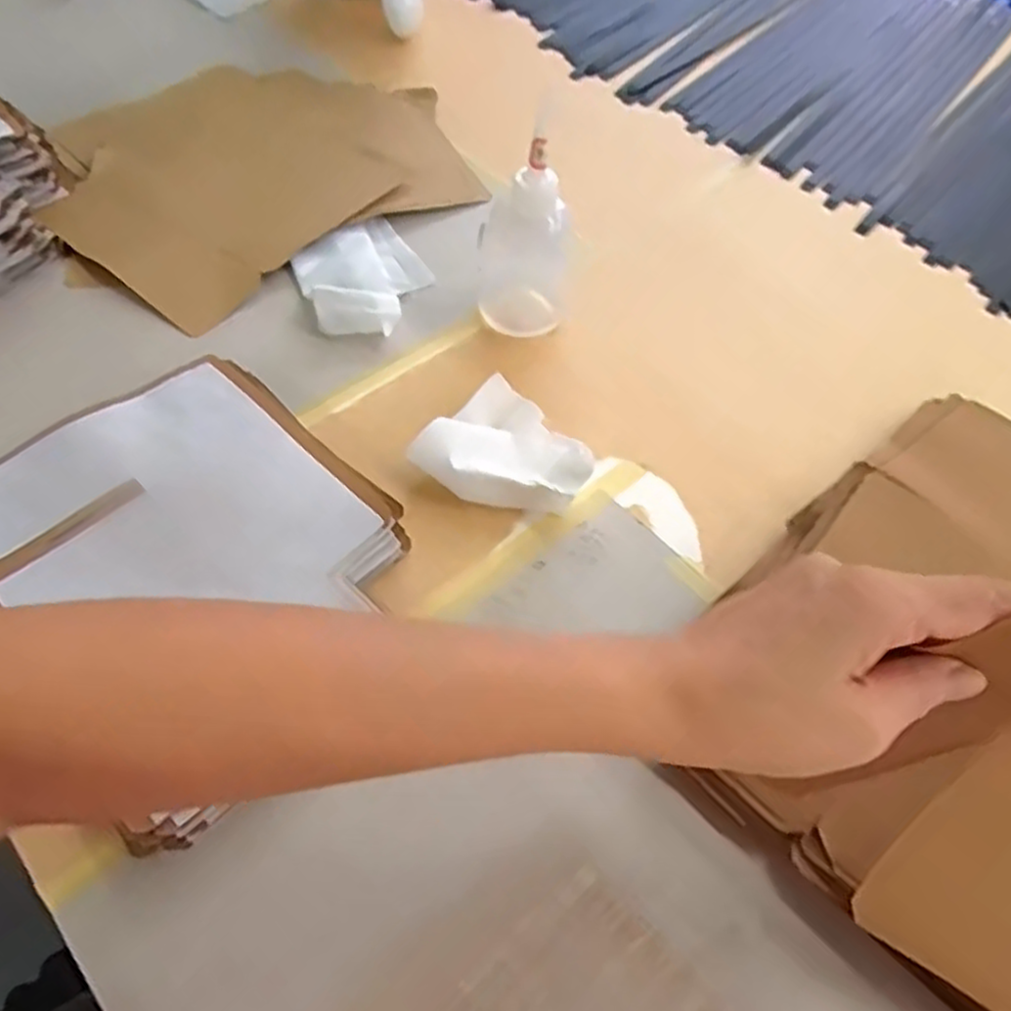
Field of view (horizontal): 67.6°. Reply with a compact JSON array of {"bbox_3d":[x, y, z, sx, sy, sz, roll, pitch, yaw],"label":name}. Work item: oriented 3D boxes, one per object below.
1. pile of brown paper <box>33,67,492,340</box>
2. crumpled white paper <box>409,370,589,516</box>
[{"bbox_3d":[-0.217,-0.302,0.656,0.336,0.027,0.283,-36,65,-23],"label":"pile of brown paper"},{"bbox_3d":[0.004,-0.031,0.486,0.098,0.035,0.088,36,62,19],"label":"crumpled white paper"}]

